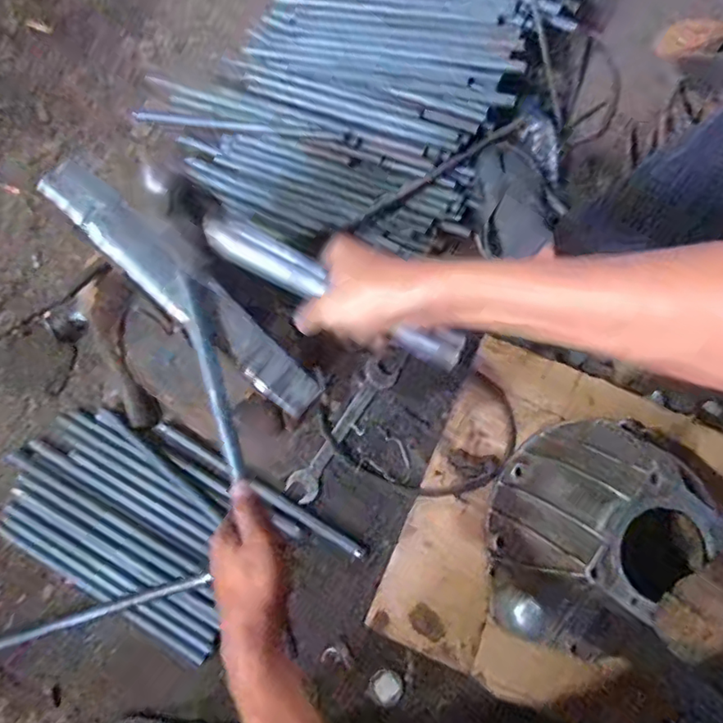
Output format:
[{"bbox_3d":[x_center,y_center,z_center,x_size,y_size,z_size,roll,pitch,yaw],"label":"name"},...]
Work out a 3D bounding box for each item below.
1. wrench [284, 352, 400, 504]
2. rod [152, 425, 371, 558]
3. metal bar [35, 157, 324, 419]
[{"bbox_3d":[-0.024,0.093,0.816,0.045,0.019,0.237,34,77,6],"label":"wrench"},{"bbox_3d":[-0.141,0.179,0.789,0.336,0.019,0.018,31,77,6],"label":"rod"},{"bbox_3d":[-0.158,-0.065,0.503,0.301,0.019,0.046,43,75,-2],"label":"metal bar"}]

